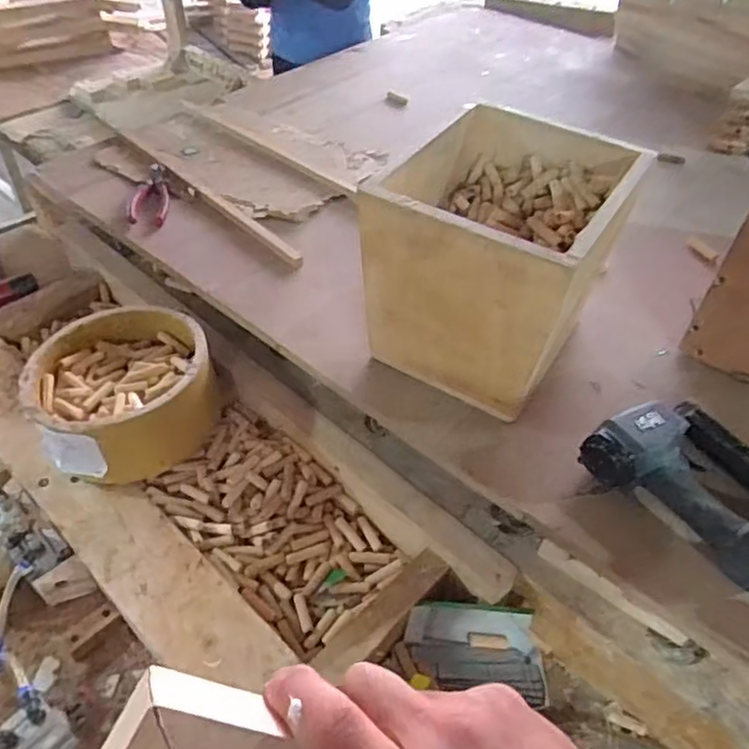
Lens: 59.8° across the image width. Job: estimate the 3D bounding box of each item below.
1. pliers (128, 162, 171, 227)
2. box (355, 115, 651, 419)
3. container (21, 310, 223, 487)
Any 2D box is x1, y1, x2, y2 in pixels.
[{"bbox_3d":[-0.343,-0.285,1.013,0.057,0.013,0.166,-1,46,-4],"label":"pliers"},{"bbox_3d":[0.138,-0.124,0.732,0.206,0.229,0.252,25,50,21],"label":"box"},{"bbox_3d":[-0.312,0.025,0.824,0.209,0.113,0.216,1,45,-1],"label":"container"}]

